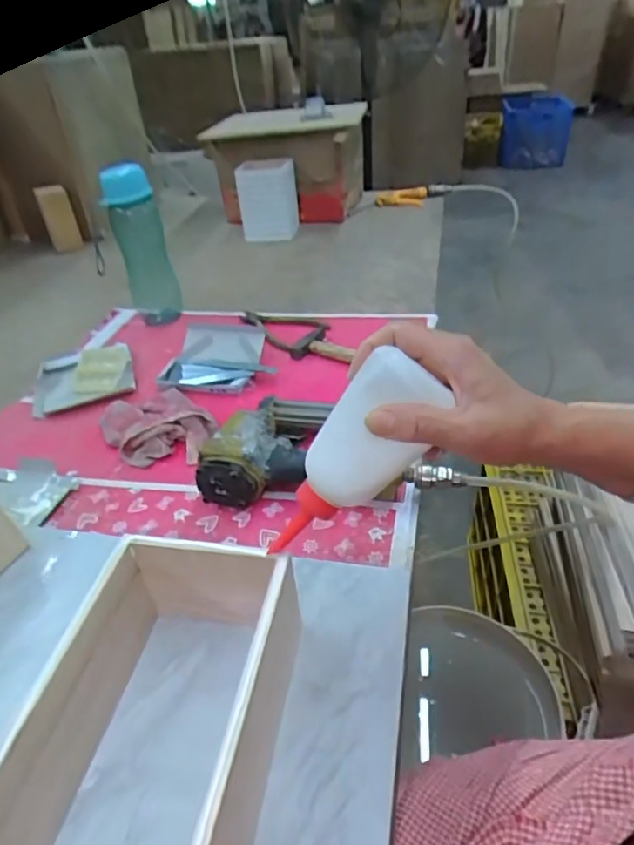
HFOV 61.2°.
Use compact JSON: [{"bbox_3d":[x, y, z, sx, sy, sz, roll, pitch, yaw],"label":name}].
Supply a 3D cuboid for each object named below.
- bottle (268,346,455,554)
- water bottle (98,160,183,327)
[{"bbox_3d":[0.022,0.024,0.349,0.055,0.148,0.034,34,17,6],"label":"bottle"},{"bbox_3d":[-0.281,-0.283,0.865,0.079,0.247,0.064,-15,37,-10],"label":"water bottle"}]

